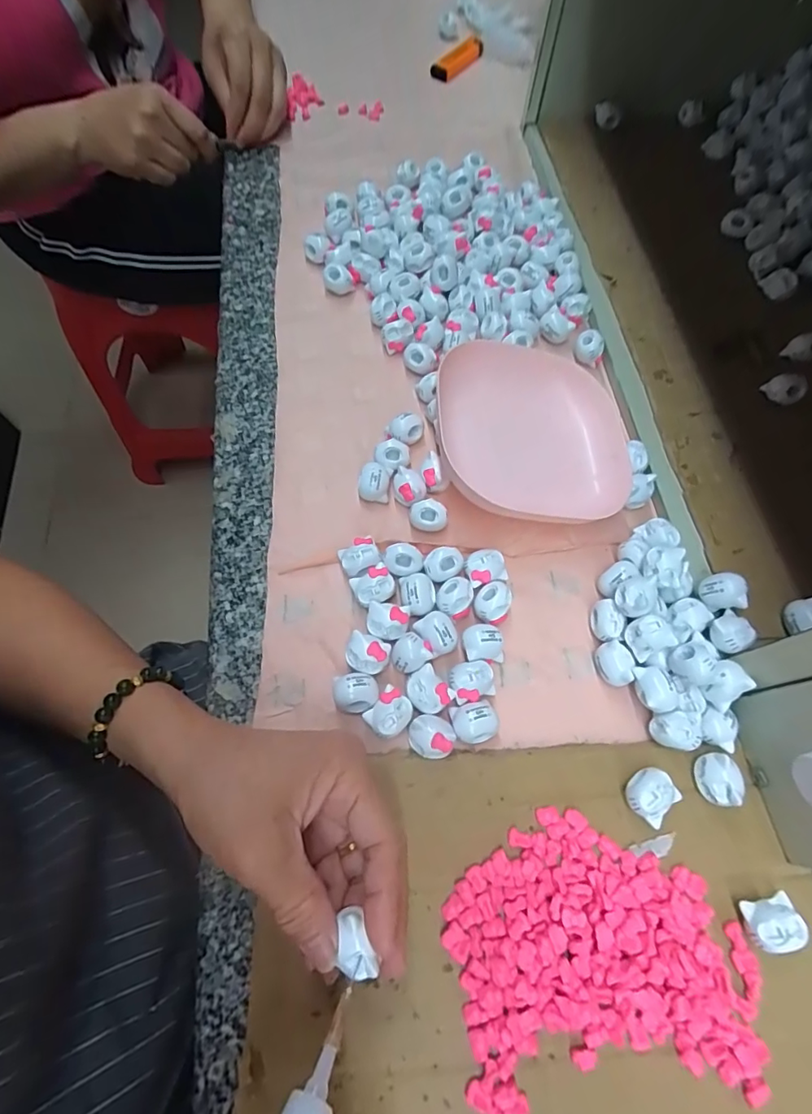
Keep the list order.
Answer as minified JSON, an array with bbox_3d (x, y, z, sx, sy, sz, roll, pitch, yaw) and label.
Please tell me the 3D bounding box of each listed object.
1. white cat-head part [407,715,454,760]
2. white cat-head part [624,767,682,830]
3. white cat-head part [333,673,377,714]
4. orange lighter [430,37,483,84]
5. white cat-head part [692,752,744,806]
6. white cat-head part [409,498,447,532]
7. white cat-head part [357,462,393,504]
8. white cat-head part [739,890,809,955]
[{"bbox_3d":[0.014,0.099,0.279,0.025,0.014,0.021,23,69,11],"label":"white cat-head part"},{"bbox_3d":[0.128,0.125,0.268,0.025,0.020,0.024,-42,72,-16],"label":"white cat-head part"},{"bbox_3d":[-0.028,0.078,0.291,0.024,0.018,0.021,-7,67,-2],"label":"white cat-head part"},{"bbox_3d":[0.063,-0.570,0.579,0.026,0.011,0.077,39,73,16],"label":"orange lighter"},{"bbox_3d":[0.166,0.119,0.272,0.017,0.020,0.026,-2,67,0],"label":"white cat-head part"},{"bbox_3d":[0.014,-0.027,0.338,0.026,0.022,0.012,1,22,14],"label":"white cat-head part"},{"bbox_3d":[-0.022,-0.051,0.348,0.021,0.022,0.022,2,67,2],"label":"white cat-head part"},{"bbox_3d":[0.177,0.178,0.248,0.026,0.020,0.019,-12,67,-4],"label":"white cat-head part"}]

